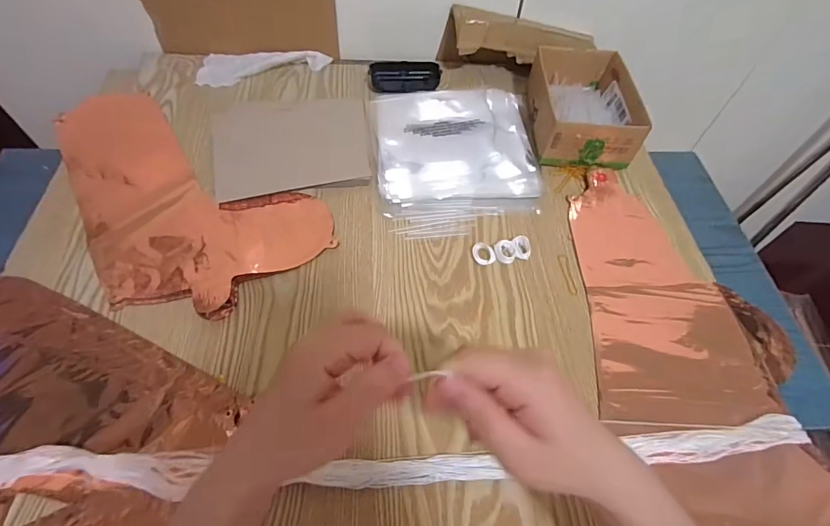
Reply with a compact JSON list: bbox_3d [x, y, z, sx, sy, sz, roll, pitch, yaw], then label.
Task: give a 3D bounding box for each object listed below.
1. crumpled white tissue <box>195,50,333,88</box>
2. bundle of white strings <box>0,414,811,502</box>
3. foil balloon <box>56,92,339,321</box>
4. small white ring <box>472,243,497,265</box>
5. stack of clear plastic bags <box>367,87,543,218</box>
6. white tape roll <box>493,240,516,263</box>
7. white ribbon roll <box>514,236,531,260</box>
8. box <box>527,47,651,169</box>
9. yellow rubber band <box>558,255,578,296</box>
[{"bbox_3d":[-0.236,-0.316,0.651,0.199,0.018,0.067,-12,61,-11],"label":"crumpled white tissue"},{"bbox_3d":[-0.032,0.168,0.356,0.783,0.027,0.040,-1,59,-4],"label":"bundle of white strings"},{"bbox_3d":[-0.304,-0.109,0.513,0.227,0.018,0.412,-37,68,-22],"label":"foil balloon"},{"bbox_3d":[0.080,-0.010,0.485,0.028,0.008,0.023,39,64,18],"label":"small white ring"},{"bbox_3d":[0.054,-0.163,0.573,0.216,0.011,0.231,-2,59,-5],"label":"stack of clear plastic bags"},{"bbox_3d":[0.105,-0.013,0.487,0.025,0.008,0.028,6,59,0],"label":"white tape roll"},{"bbox_3d":[0.125,-0.017,0.489,0.020,0.011,0.028,5,59,-1],"label":"white ribbon roll"},{"bbox_3d":[0.234,-0.224,0.588,0.127,0.061,0.192,4,57,-1],"label":"box"},{"bbox_3d":[0.174,0.012,0.476,0.011,0.004,0.053,0,59,-4],"label":"yellow rubber band"}]

